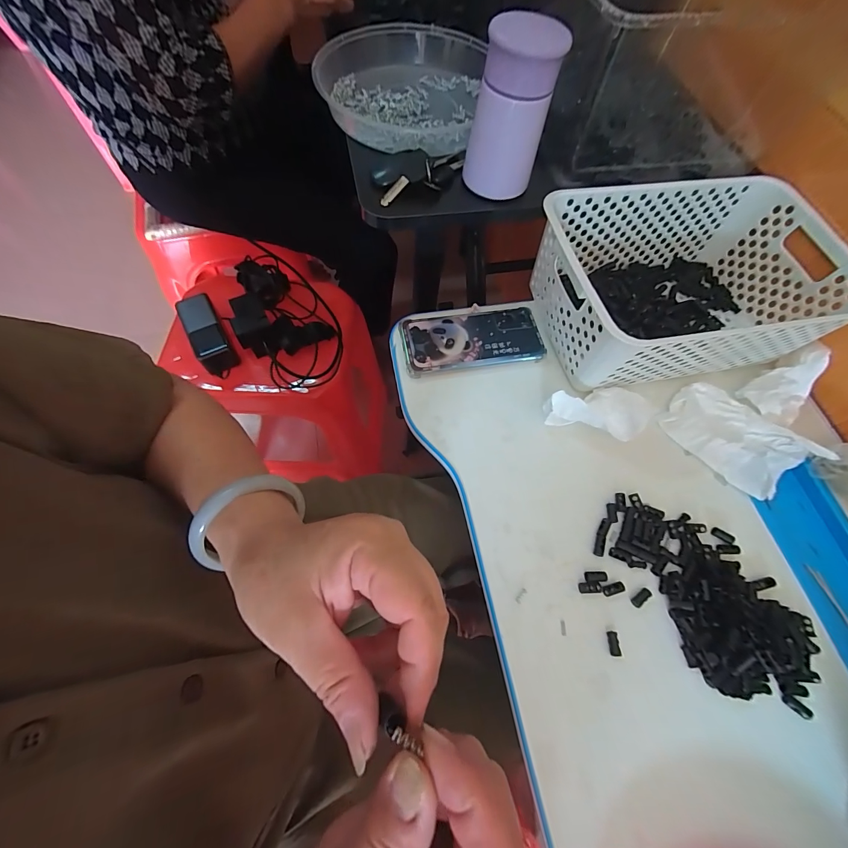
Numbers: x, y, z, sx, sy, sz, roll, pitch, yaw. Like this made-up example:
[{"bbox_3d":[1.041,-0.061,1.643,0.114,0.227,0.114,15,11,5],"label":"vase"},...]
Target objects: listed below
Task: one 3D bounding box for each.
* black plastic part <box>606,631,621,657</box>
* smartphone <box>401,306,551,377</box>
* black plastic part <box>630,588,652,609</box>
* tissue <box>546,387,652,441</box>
[{"bbox_3d":[0.161,0.186,0.311,0.008,0.004,0.018,5,66,-1],"label":"black plastic part"},{"bbox_3d":[0.057,-0.099,0.433,0.163,0.014,0.077,-8,67,-6],"label":"smartphone"},{"bbox_3d":[0.194,0.155,0.327,0.020,0.004,0.009,-31,71,-15],"label":"black plastic part"},{"bbox_3d":[0.177,-0.017,0.380,0.099,0.032,0.051,15,66,4],"label":"tissue"}]

